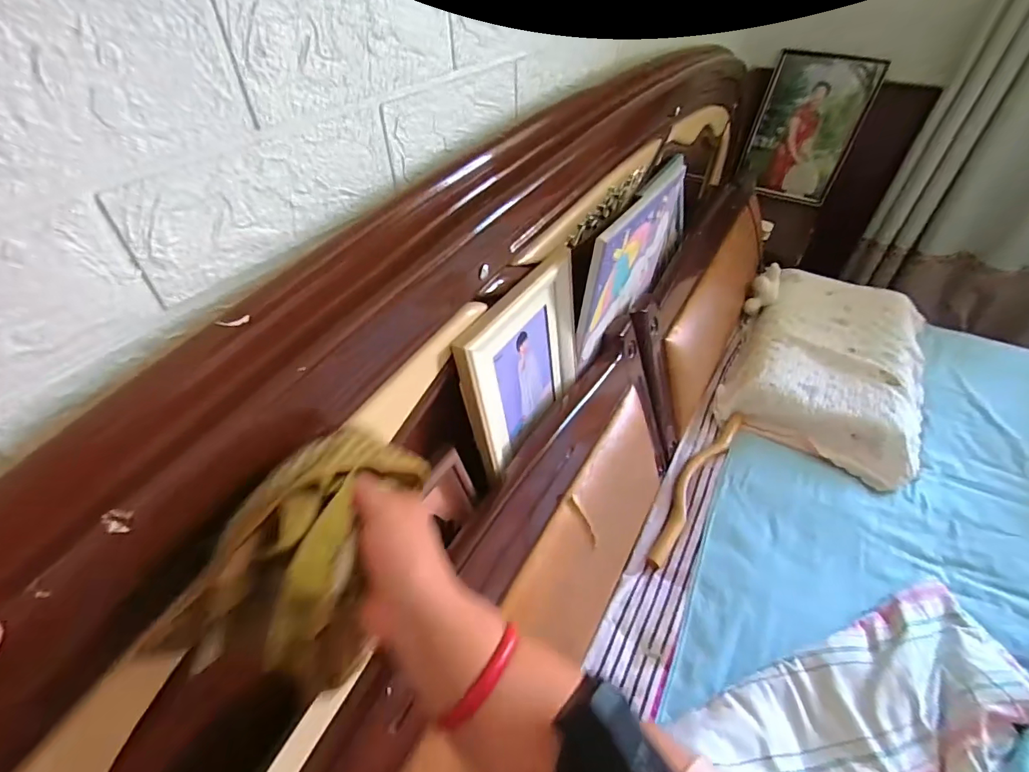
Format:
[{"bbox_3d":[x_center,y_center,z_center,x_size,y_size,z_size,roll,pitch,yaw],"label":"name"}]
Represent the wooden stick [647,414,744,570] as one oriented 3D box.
[{"bbox_3d":[0.358,0.188,0.934,0.057,0.023,0.409,28,51,27],"label":"wooden stick"}]

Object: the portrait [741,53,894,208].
[{"bbox_3d":[0.922,-0.813,1.485,0.285,0.394,0.047,30,29,29],"label":"portrait"}]

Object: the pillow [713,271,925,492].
[{"bbox_3d":[0.720,-0.052,1.052,0.386,0.194,0.447,25,50,24],"label":"pillow"}]

